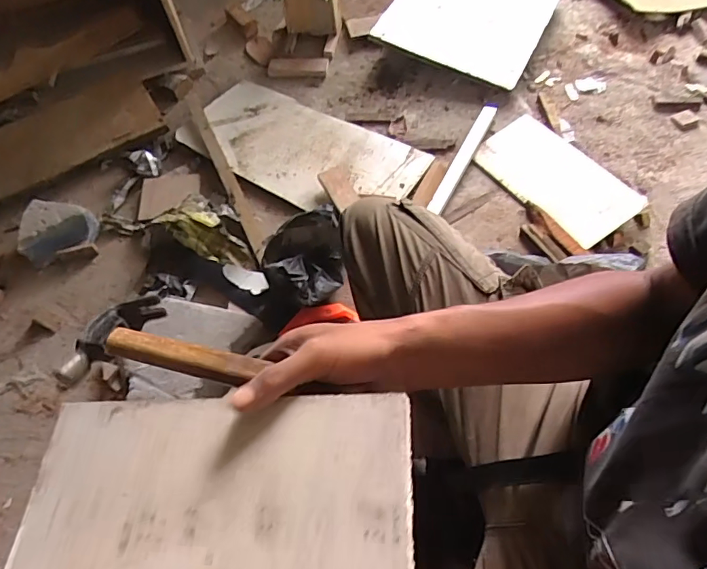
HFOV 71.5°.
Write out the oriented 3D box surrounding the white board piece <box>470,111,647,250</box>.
[{"bbox_3d":[0.440,-0.237,1.063,0.234,0.019,0.331,-29,64,-22],"label":"white board piece"}]

